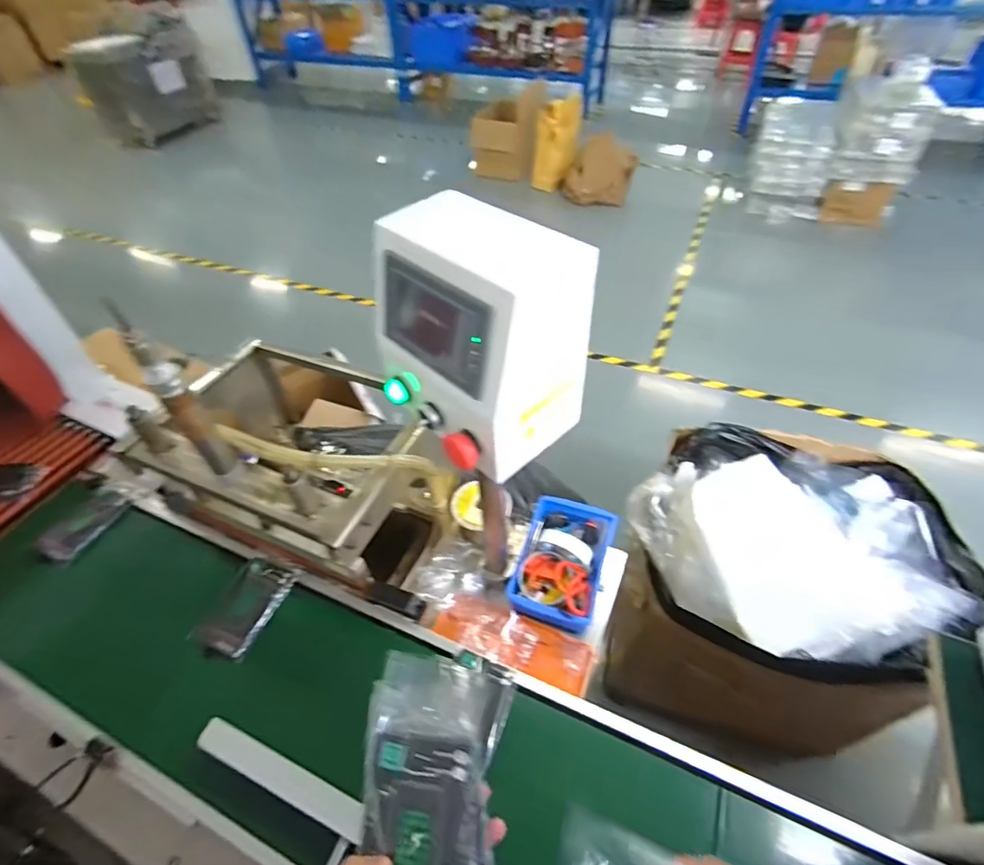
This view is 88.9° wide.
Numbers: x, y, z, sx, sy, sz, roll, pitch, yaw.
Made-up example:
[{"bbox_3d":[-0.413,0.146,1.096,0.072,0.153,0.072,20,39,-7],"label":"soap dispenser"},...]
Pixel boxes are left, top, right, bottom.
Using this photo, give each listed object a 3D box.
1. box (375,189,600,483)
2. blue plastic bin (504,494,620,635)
[{"bbox_3d":[-0.020,-0.093,0.486,0.146,0.192,0.184,-33,54,-24],"label":"box"},{"bbox_3d":[0.120,0.212,0.843,0.141,0.073,0.216,15,50,16],"label":"blue plastic bin"}]

